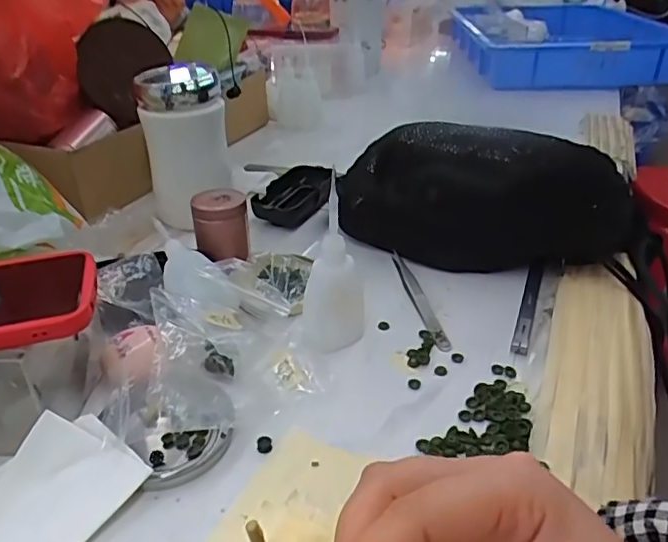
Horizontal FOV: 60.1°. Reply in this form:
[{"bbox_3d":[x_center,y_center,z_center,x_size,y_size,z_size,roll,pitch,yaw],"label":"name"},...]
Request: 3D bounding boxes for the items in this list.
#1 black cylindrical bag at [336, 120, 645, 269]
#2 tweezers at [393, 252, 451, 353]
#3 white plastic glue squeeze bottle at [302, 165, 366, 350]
[{"bbox_3d":[0.123,-0.065,0.490,0.242,0.105,0.083,12,33,18],"label":"black cylindrical bag"},{"bbox_3d":[0.064,0.018,0.453,0.012,0.006,0.130,-6,32,-10],"label":"tweezers"},{"bbox_3d":[0.000,-0.001,0.382,0.043,0.111,0.039,2,32,3],"label":"white plastic glue squeeze bottle"}]

